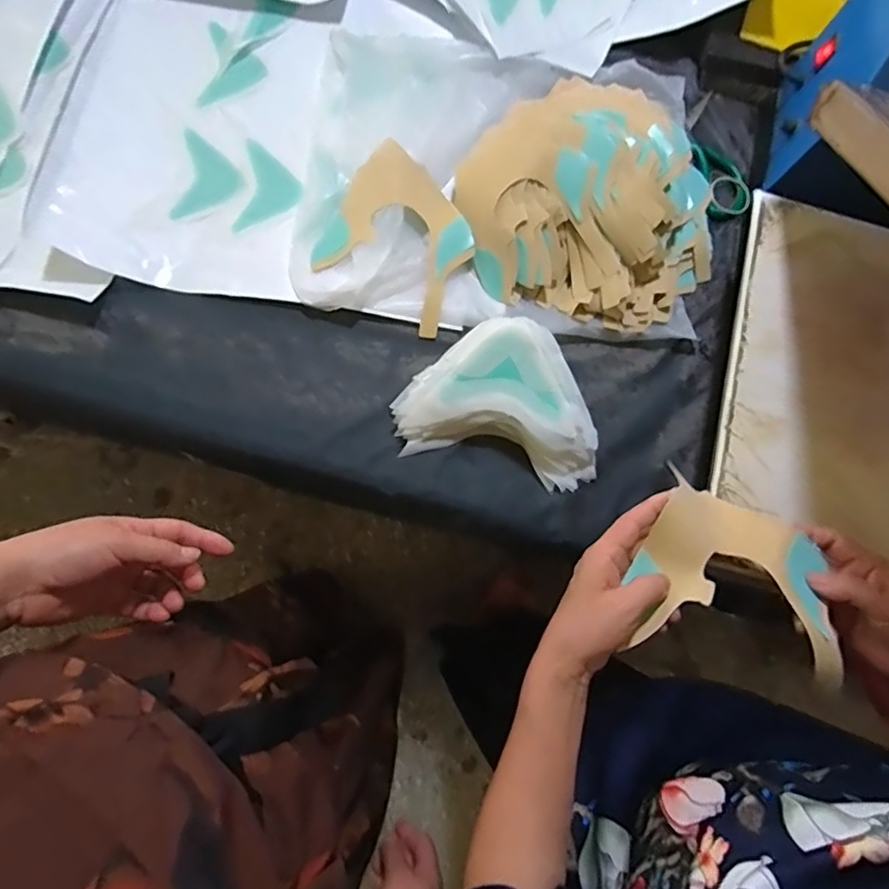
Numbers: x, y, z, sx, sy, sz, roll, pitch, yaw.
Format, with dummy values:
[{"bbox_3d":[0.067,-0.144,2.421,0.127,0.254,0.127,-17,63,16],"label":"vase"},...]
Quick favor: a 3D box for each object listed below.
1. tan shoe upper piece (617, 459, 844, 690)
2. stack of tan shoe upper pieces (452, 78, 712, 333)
[{"bbox_3d":[0.226,0.097,0.438,0.147,0.032,0.139,11,73,3],"label":"tan shoe upper piece"},{"bbox_3d":[0.169,-0.289,0.643,0.270,0.118,0.258,34,75,9],"label":"stack of tan shoe upper pieces"}]

